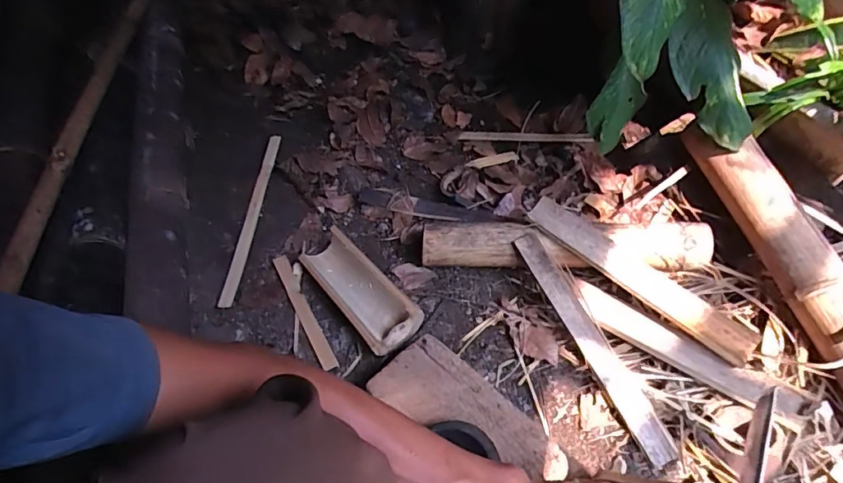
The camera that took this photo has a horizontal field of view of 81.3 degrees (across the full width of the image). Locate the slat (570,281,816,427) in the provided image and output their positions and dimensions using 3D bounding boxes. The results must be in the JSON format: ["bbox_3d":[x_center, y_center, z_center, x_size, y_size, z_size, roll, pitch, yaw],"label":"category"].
[{"bbox_3d":[0.356,0.149,0.686,0.315,0.012,0.056,29,66,33],"label":"slat"}]

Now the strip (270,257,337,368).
[{"bbox_3d":[-0.193,0.112,0.802,0.025,0.012,0.225,-27,59,-13],"label":"strip"}]

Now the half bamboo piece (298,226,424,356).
[{"bbox_3d":[-0.101,0.072,0.782,0.090,0.055,0.246,-35,61,-18],"label":"half bamboo piece"}]

